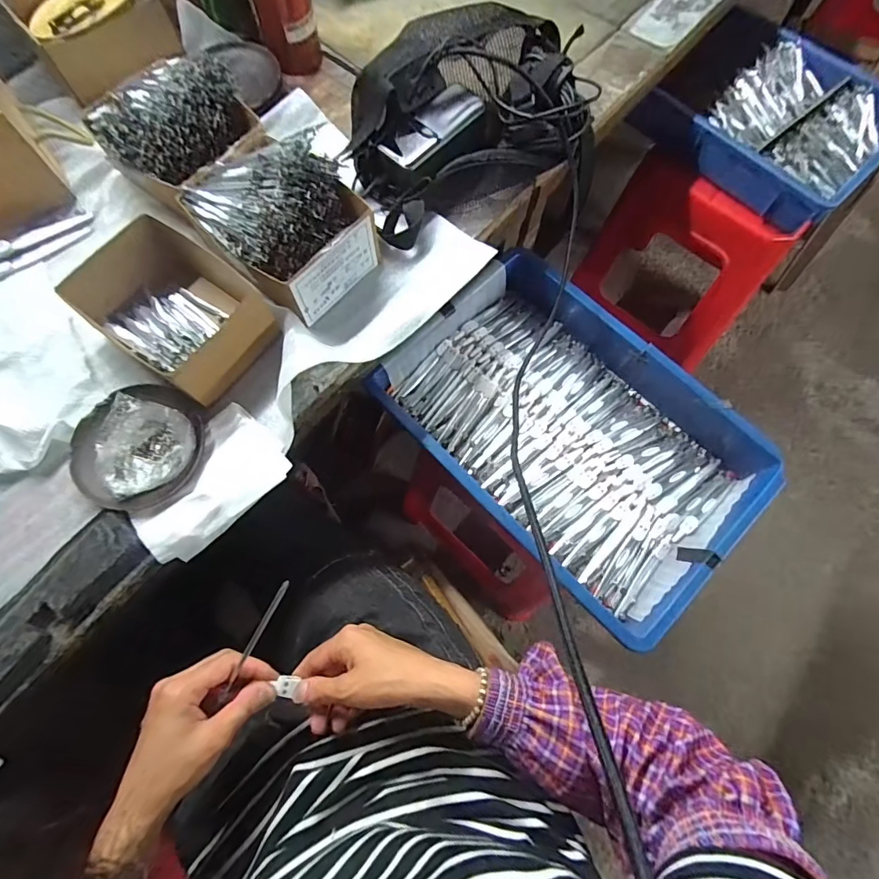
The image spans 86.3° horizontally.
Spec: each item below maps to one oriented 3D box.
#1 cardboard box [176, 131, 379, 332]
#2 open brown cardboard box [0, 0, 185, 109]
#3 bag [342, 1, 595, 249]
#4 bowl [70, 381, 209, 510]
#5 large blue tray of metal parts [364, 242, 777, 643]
[{"bbox_3d":[-0.164,-0.224,0.471,0.166,0.096,0.137,39,75,12],"label":"cardboard box"},{"bbox_3d":[-0.436,-0.524,0.587,0.162,0.069,0.127,-38,75,-12],"label":"open brown cardboard box"},{"bbox_3d":[0.031,-0.367,0.540,0.296,0.102,0.212,-30,74,-10],"label":"bag"},{"bbox_3d":[-0.278,0.004,0.429,0.119,0.030,0.115,0,71,0],"label":"bowl"},{"bbox_3d":[0.157,-0.009,0.576,0.287,0.066,0.419,-42,76,-13],"label":"large blue tray of metal parts"}]

